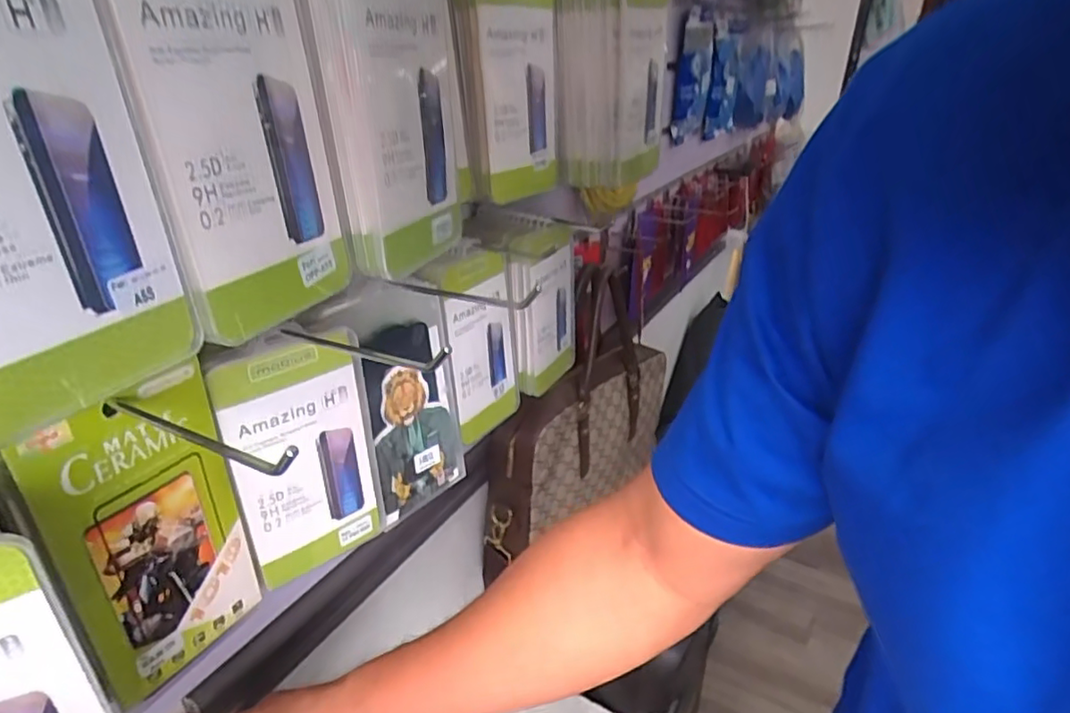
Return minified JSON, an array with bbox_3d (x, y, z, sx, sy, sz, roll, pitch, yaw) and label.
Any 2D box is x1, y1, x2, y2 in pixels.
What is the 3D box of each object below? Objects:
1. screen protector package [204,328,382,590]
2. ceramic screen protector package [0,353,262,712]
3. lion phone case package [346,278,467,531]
[{"bbox_3d":[-0.146,0.064,0.394,0.010,0.166,0.090,22,34,35],"label":"screen protector package"},{"bbox_3d":[-0.197,0.094,0.323,0.007,0.163,0.090,14,30,24],"label":"ceramic screen protector package"},{"bbox_3d":[-0.096,0.032,0.470,0.019,0.181,0.088,6,21,36],"label":"lion phone case package"}]

